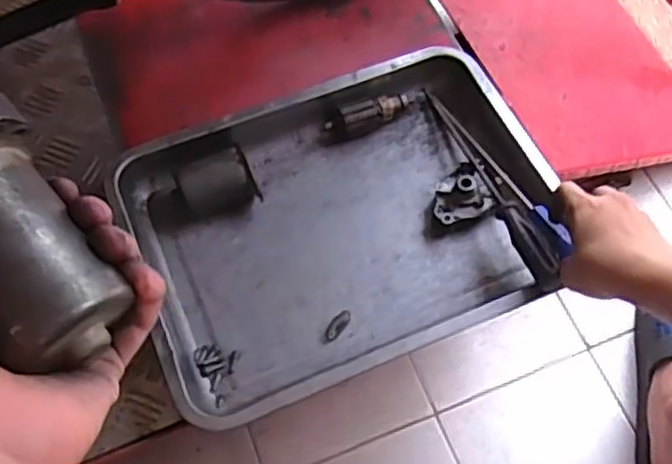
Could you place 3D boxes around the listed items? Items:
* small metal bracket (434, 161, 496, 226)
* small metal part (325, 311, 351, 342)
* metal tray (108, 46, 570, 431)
[{"bbox_3d":[0.120,-0.035,0.685,0.061,0.038,0.057,-19,66,-10],"label":"small metal bracket"},{"bbox_3d":[0.001,0.083,0.632,0.013,0.009,0.034,32,69,13],"label":"small metal part"},{"bbox_3d":[0.009,-0.013,0.667,0.387,0.063,0.287,-22,67,-10],"label":"metal tray"}]

